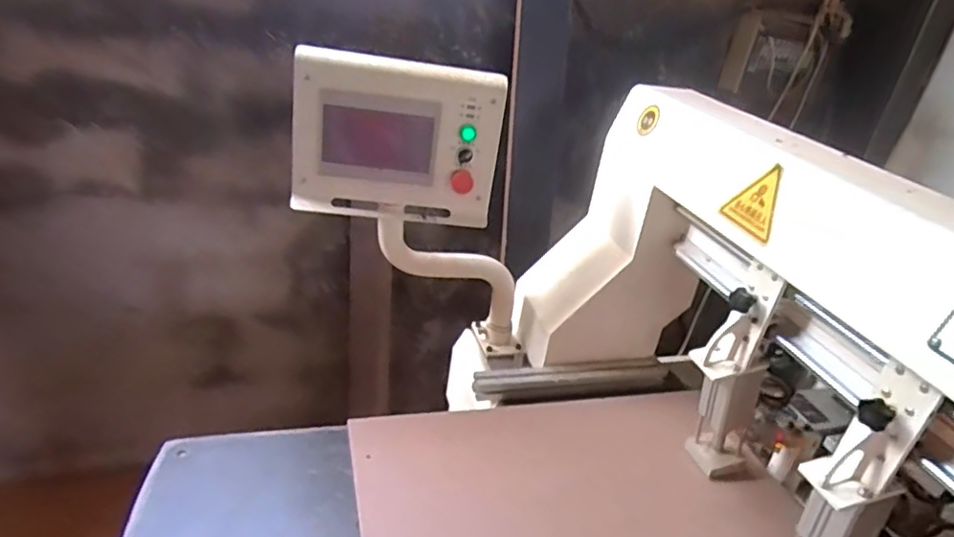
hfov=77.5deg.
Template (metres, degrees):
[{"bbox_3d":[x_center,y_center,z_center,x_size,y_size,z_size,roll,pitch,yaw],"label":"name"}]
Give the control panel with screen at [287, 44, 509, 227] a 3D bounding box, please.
[{"bbox_3d":[-0.139,-0.219,1.041,0.356,0.264,0.092,3,29,-11],"label":"control panel with screen"}]

